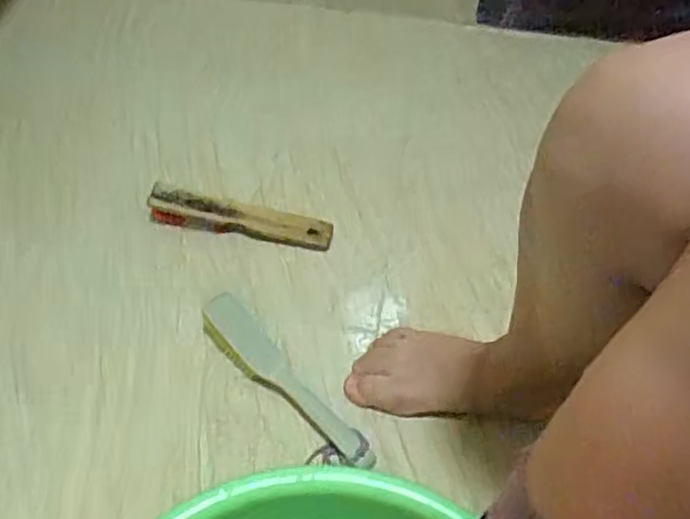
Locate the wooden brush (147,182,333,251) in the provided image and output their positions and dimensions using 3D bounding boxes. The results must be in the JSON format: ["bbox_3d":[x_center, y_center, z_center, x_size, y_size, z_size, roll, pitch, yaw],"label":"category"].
[{"bbox_3d":[-0.121,-0.047,0.828,0.209,0.051,0.032,8,51,2],"label":"wooden brush"}]

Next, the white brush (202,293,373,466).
[{"bbox_3d":[-0.056,0.122,0.699,0.218,0.033,0.039,42,59,11],"label":"white brush"}]

